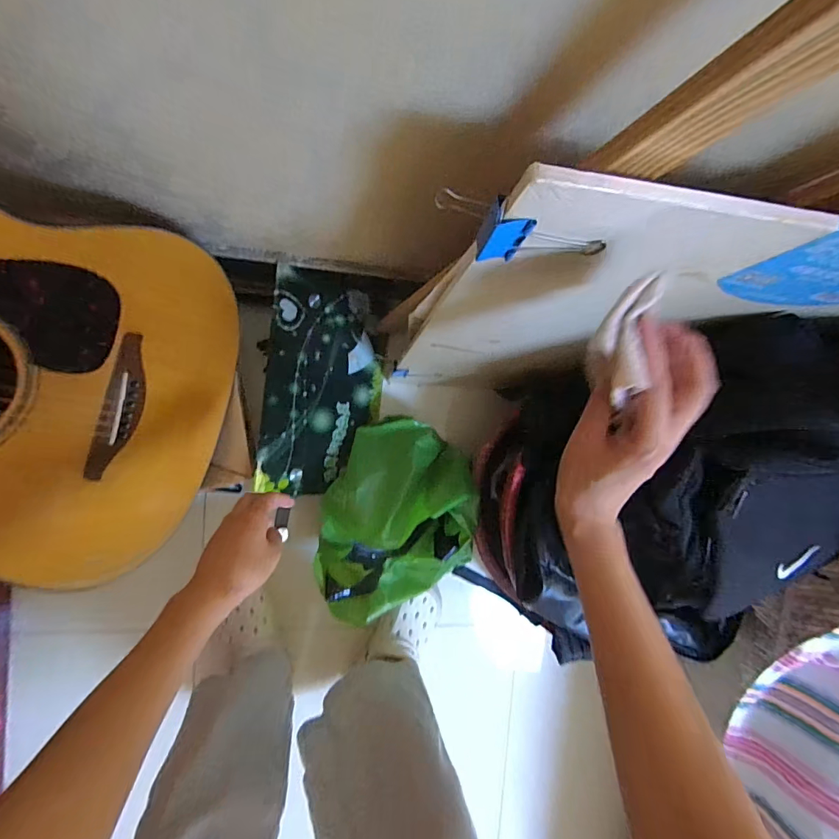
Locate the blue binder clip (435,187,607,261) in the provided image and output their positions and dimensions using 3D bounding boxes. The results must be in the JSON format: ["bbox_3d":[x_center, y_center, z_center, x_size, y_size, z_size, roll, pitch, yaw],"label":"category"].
[{"bbox_3d":[0.066,-0.120,0.295,0.115,0.052,0.025,14,91,-10],"label":"blue binder clip"}]

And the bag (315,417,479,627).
[{"bbox_3d":[-0.028,0.158,0.703,0.252,0.152,0.296,5,92,-10],"label":"bag"}]

